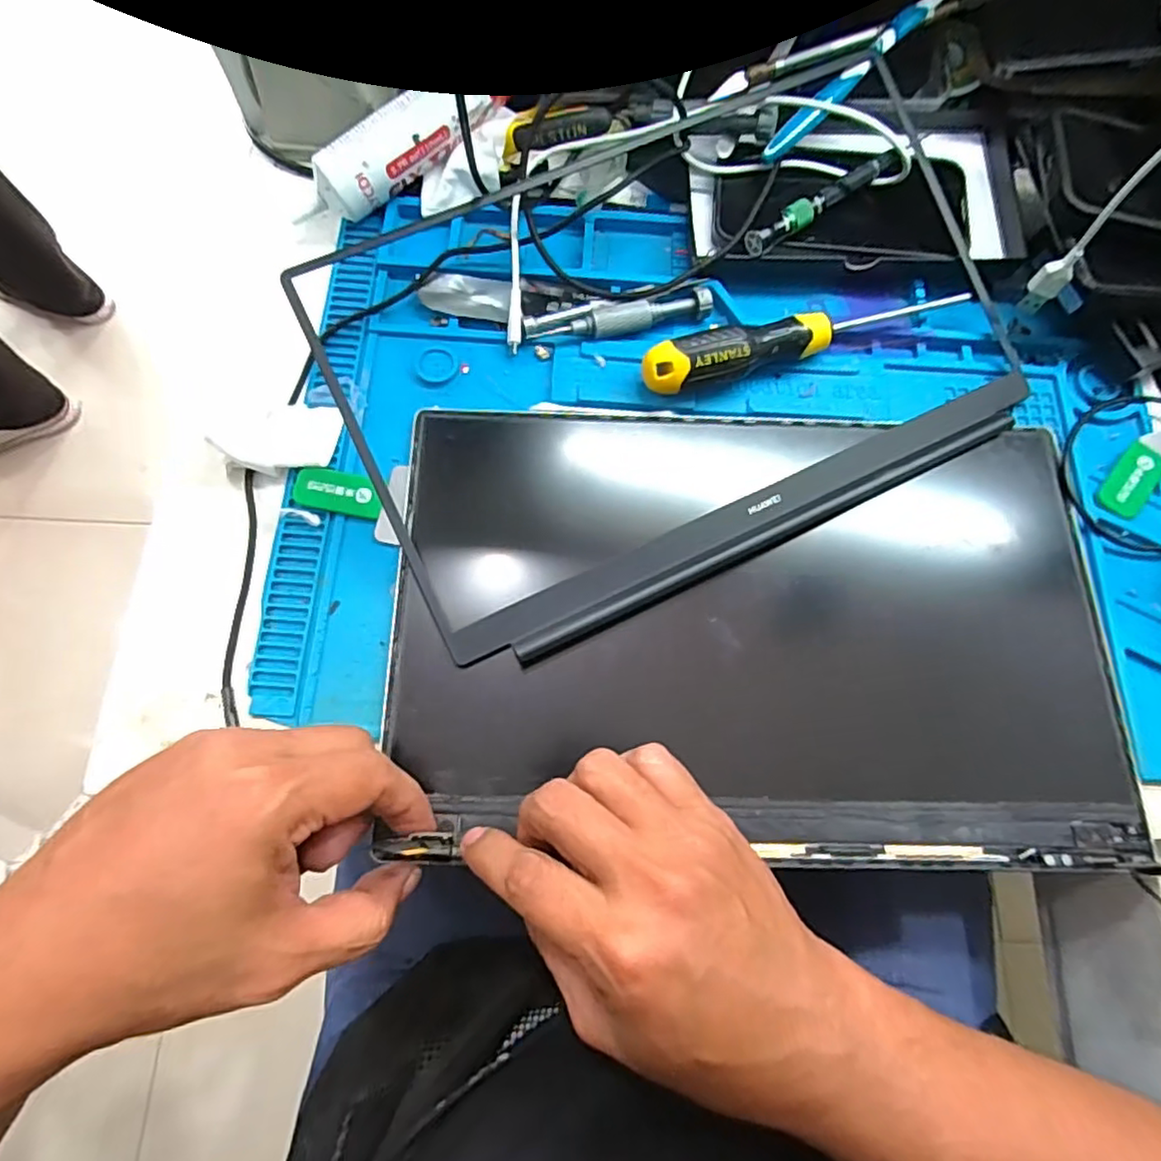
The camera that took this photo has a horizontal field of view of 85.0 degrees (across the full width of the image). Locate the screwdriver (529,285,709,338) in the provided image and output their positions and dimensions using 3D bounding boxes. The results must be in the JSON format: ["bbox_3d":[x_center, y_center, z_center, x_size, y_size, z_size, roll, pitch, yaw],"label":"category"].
[{"bbox_3d":[0.027,-0.150,0.362,0.102,0.013,0.017,-16,74,-7],"label":"screwdriver"}]

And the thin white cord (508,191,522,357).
[{"bbox_3d":[-0.038,-0.175,0.362,0.008,0.007,0.088,0,88,-2],"label":"thin white cord"}]

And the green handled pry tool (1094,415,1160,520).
[{"bbox_3d":[0.314,-0.066,0.350,0.022,0.006,0.076,41,76,10],"label":"green handled pry tool"}]

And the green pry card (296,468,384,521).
[{"bbox_3d":[-0.127,-0.046,0.334,0.045,0.004,0.021,11,84,-3],"label":"green pry card"}]

